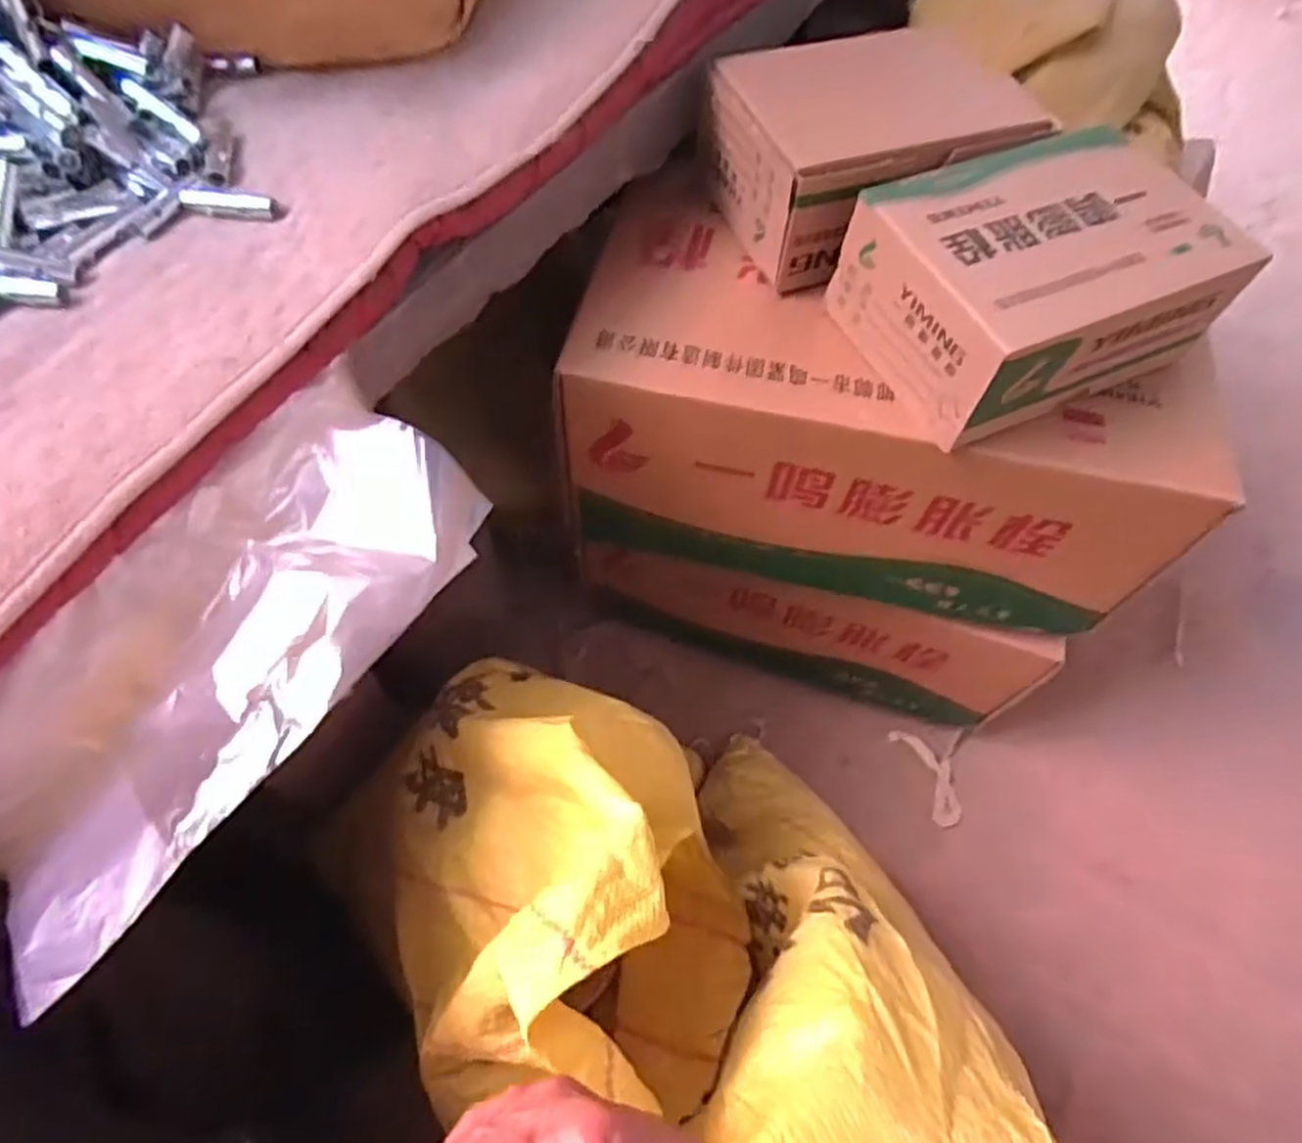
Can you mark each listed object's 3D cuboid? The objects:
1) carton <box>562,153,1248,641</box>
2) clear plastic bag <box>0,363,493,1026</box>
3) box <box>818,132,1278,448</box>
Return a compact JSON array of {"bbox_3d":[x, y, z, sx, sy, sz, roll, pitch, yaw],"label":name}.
[{"bbox_3d":[0.147,-0.104,0.533,0.391,0.170,0.202,12,62,5],"label":"carton"},{"bbox_3d":[-0.170,0.033,0.309,0.110,0.047,0.237,31,65,14],"label":"clear plastic bag"},{"bbox_3d":[0.216,-0.168,0.429,0.174,0.076,0.133,-23,65,-13],"label":"box"}]

